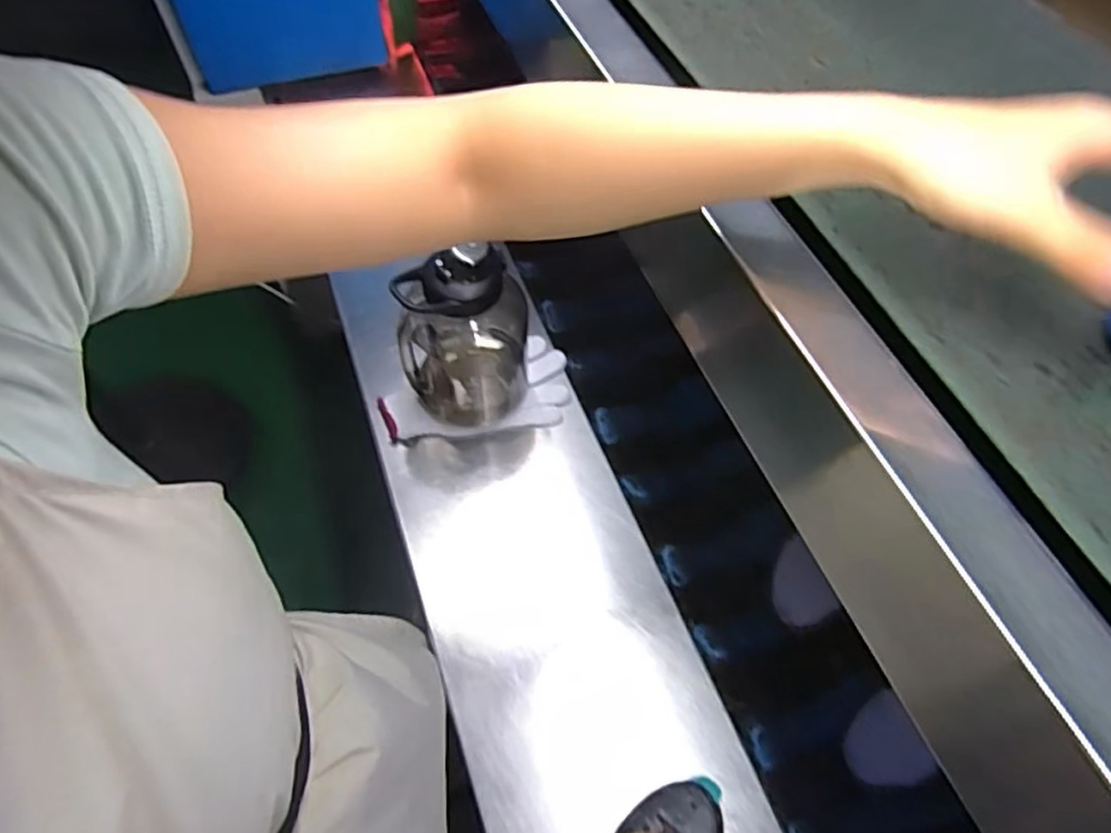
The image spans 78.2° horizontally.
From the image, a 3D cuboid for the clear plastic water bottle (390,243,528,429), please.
[{"bbox_3d":[-0.095,-0.089,0.701,0.126,0.207,0.113,-4,59,-4],"label":"clear plastic water bottle"}]

